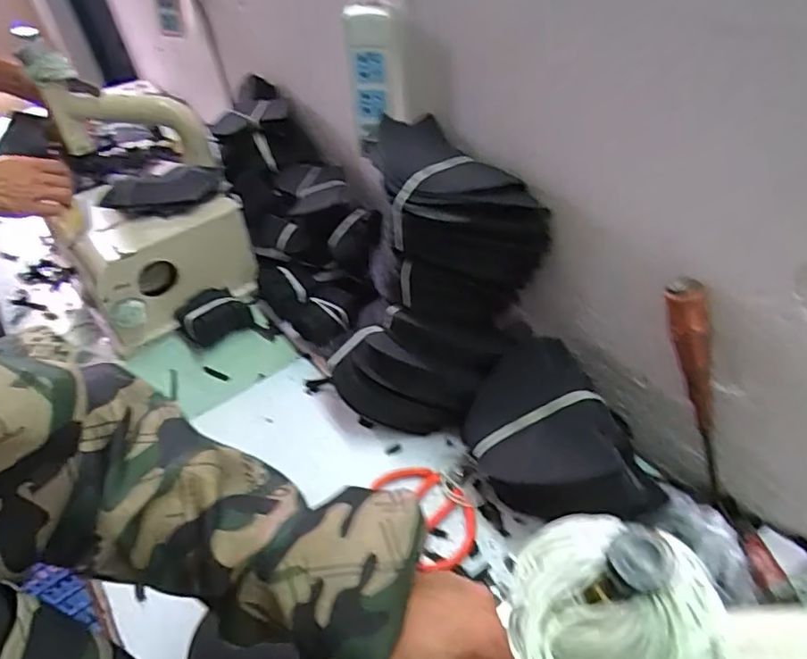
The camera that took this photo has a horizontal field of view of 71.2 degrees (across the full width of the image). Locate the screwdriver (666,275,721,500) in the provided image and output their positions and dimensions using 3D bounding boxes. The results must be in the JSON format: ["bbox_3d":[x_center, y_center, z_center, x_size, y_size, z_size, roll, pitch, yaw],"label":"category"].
[{"bbox_3d":[0.276,0.059,0.519,0.029,0.241,0.029,1,39,39],"label":"screwdriver"}]

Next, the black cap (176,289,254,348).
[{"bbox_3d":[-0.278,-0.019,0.833,0.099,0.050,0.066,-24,47,-20],"label":"black cap"}]

